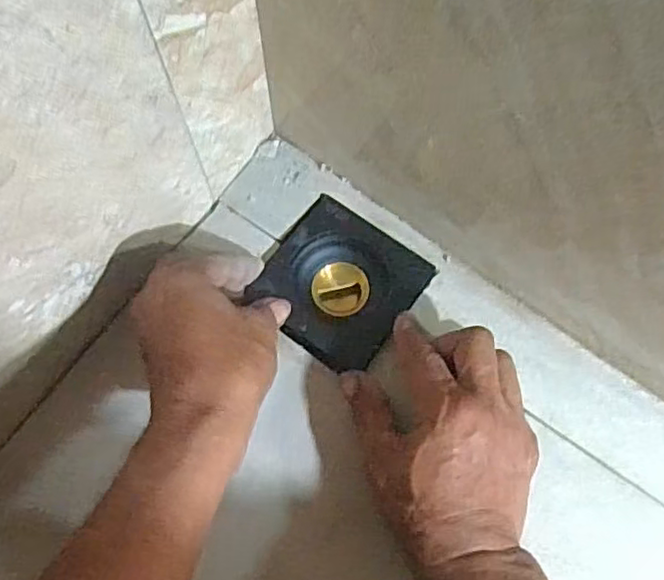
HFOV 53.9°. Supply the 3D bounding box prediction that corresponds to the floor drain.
[{"bbox_3d":[0.005,-0.002,0.470,0.101,0.031,0.102,35,75,10],"label":"floor drain"}]

